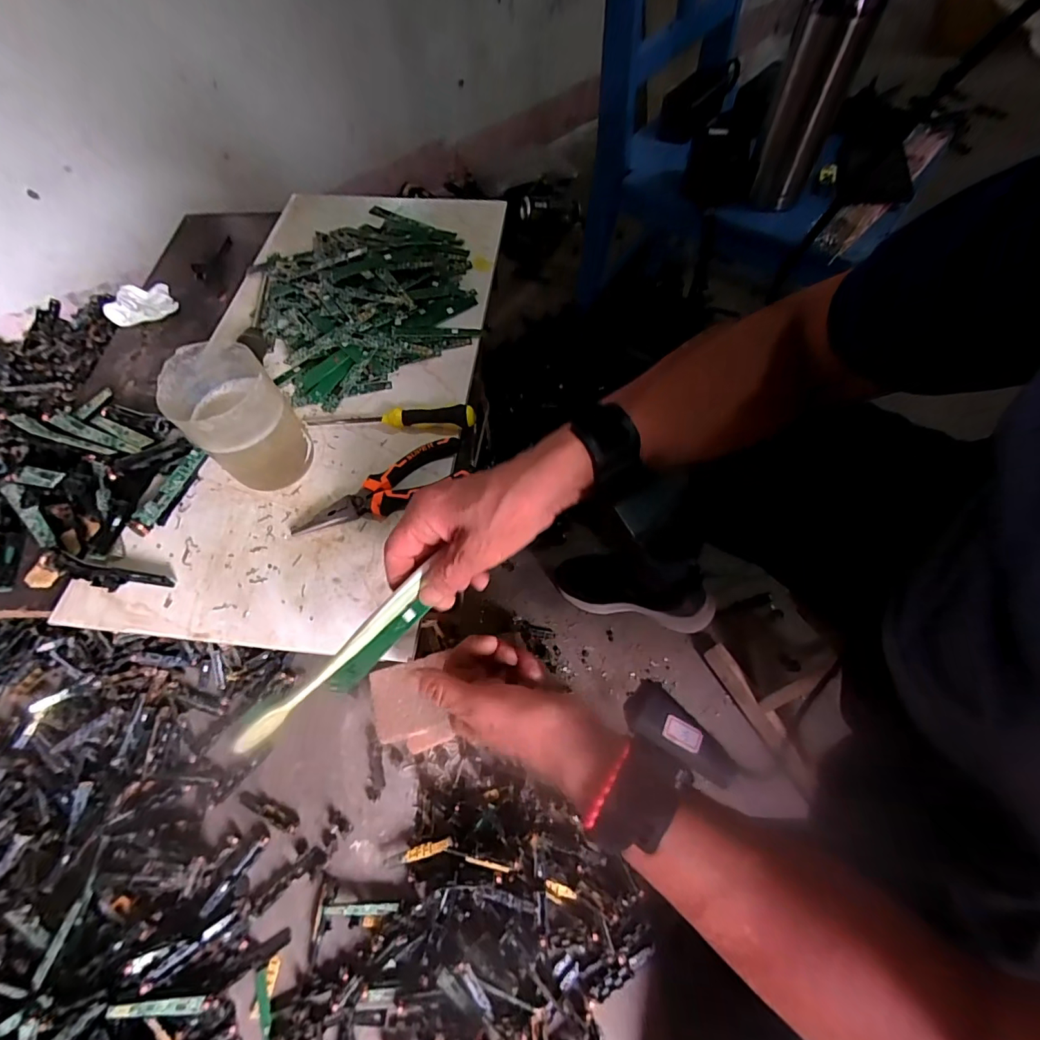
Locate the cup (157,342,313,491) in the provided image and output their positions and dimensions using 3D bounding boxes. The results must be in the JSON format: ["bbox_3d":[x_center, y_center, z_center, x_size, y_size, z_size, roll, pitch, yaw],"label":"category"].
[{"bbox_3d":[-0.227,-0.080,0.380,0.072,0.097,0.071,-1,62,2],"label":"cup"}]

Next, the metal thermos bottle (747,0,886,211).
[{"bbox_3d":[0.304,-0.473,0.506,0.104,0.216,0.065,24,66,15],"label":"metal thermos bottle"}]

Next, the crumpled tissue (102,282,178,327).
[{"bbox_3d":[-0.446,-0.253,0.543,0.070,0.020,0.060,-39,67,-17],"label":"crumpled tissue"}]

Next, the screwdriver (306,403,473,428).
[{"bbox_3d":[-0.124,-0.101,0.450,0.160,0.024,0.021,3,62,5],"label":"screwdriver"}]

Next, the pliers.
[{"bbox_3d":[-0.121,-0.025,0.410,0.157,0.022,0.046,-30,64,-13],"label":"pliers"}]

